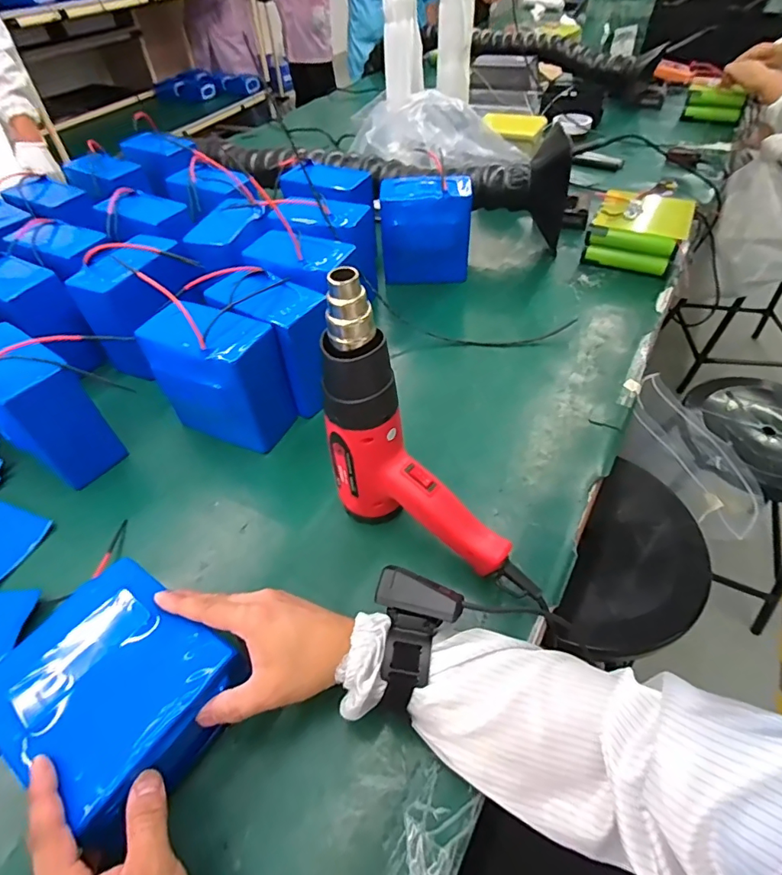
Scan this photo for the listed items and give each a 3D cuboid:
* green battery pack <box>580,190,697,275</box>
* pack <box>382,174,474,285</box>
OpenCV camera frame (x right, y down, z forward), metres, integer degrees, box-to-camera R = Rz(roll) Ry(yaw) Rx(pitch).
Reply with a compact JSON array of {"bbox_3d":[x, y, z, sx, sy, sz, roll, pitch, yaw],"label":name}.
[{"bbox_3d":[0.415,-0.345,0.814,0.145,0.081,0.130,24,53,21],"label":"green battery pack"},{"bbox_3d":[0.054,-0.336,0.784,0.140,0.144,0.076,-4,48,-1],"label":"pack"}]

